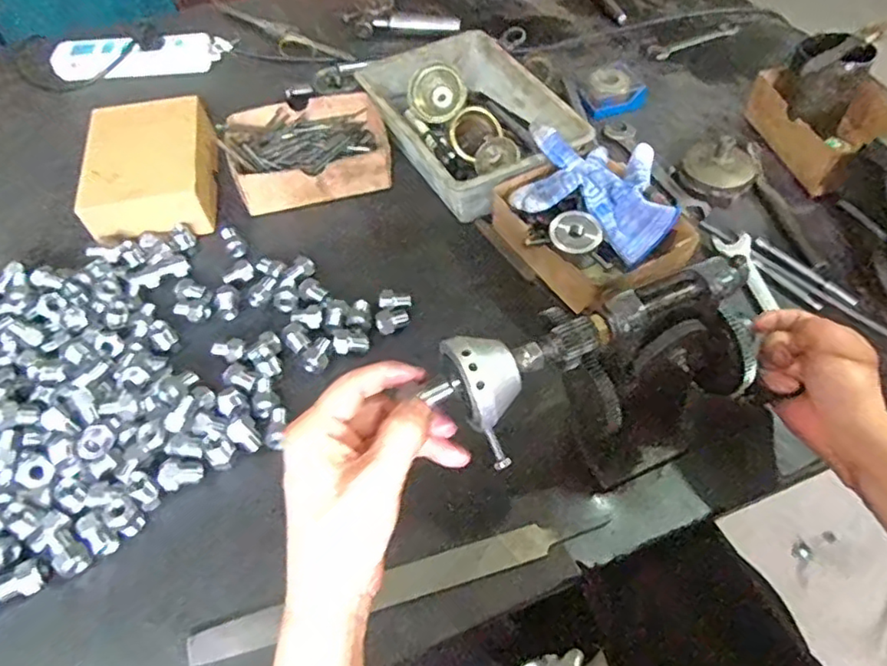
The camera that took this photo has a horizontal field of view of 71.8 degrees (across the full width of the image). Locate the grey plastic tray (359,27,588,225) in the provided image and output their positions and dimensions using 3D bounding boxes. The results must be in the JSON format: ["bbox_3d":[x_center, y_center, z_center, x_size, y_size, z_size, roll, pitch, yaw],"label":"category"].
[{"bbox_3d":[0.025,-0.241,0.694,0.172,0.062,0.249,-23,56,-16],"label":"grey plastic tray"}]

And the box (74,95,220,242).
[{"bbox_3d":[-0.314,-0.177,0.655,0.122,0.059,0.157,-8,53,-4],"label":"box"}]

